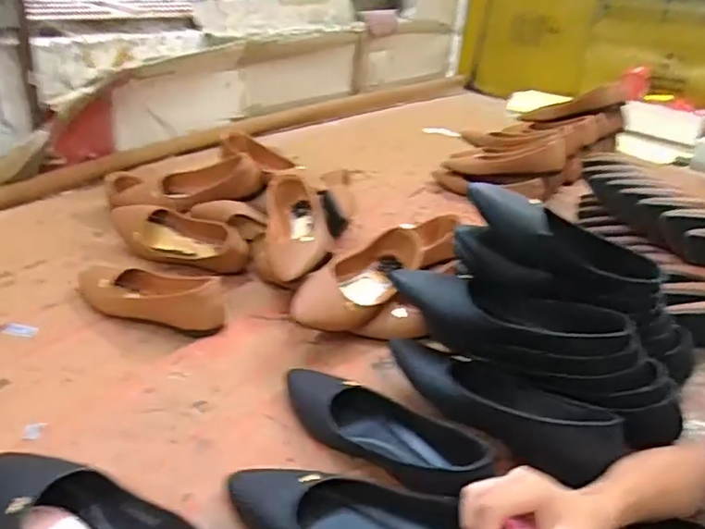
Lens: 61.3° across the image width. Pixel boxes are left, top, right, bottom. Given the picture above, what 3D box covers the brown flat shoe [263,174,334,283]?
[{"bbox_3d":[-0.082,-0.059,0.889,0.092,0.067,0.216,3,28,-6],"label":"brown flat shoe"}]

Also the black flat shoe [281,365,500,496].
[{"bbox_3d":[0.030,0.162,0.612,0.222,0.050,0.090,24,33,29],"label":"black flat shoe"}]

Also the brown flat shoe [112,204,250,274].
[{"bbox_3d":[-0.281,-0.044,0.959,0.244,0.068,0.066,15,29,15],"label":"brown flat shoe"}]

